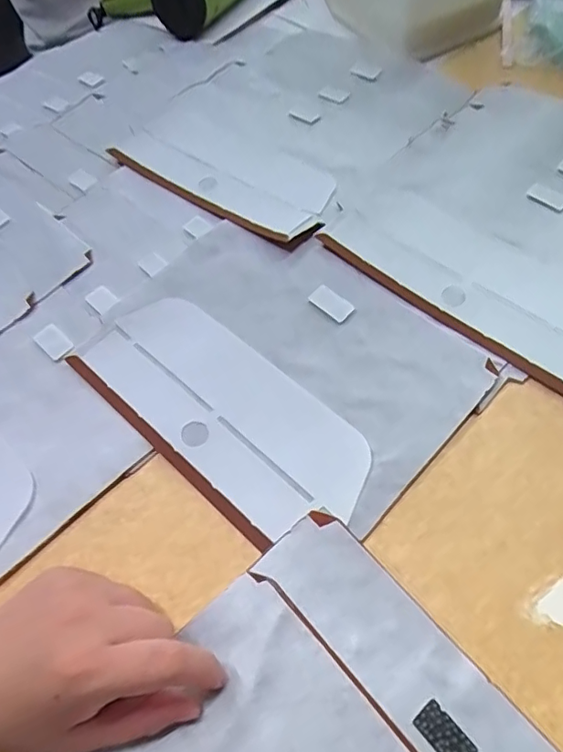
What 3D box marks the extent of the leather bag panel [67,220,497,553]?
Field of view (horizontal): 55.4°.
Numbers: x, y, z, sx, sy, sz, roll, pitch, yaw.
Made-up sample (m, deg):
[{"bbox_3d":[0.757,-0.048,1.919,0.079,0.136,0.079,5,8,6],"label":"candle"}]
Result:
[{"bbox_3d":[-0.005,-0.012,0.382,0.246,0.012,0.198,38,68,23],"label":"leather bag panel"}]

